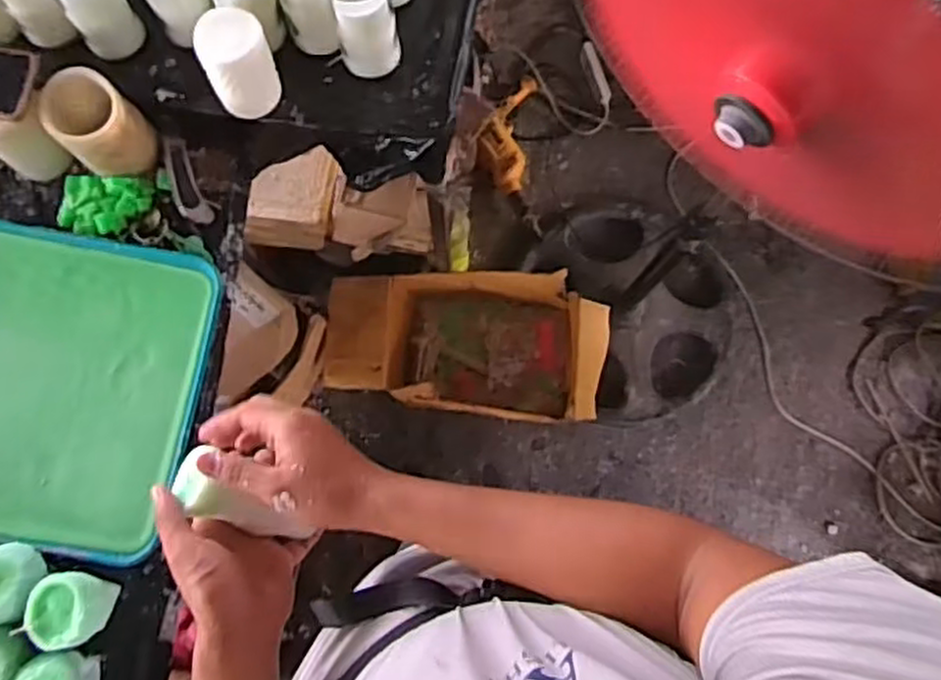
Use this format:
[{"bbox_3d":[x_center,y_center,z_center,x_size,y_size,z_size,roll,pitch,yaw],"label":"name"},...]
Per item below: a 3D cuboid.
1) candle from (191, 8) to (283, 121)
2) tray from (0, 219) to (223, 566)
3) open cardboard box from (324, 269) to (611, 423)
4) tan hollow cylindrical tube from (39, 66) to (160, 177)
[{"bbox_3d":[-0.246,-0.295,0.803,0.073,0.098,0.067,-22,80,-4],"label":"candle"},{"bbox_3d":[-0.511,0.040,0.813,0.420,0.029,0.342,10,79,2],"label":"tray"},{"bbox_3d":[-0.006,0.007,1.458,0.517,0.168,0.269,7,79,1],"label":"open cardboard box"},{"bbox_3d":[-0.415,-0.238,0.838,0.096,0.087,0.085,33,81,6],"label":"tan hollow cylindrical tube"}]

